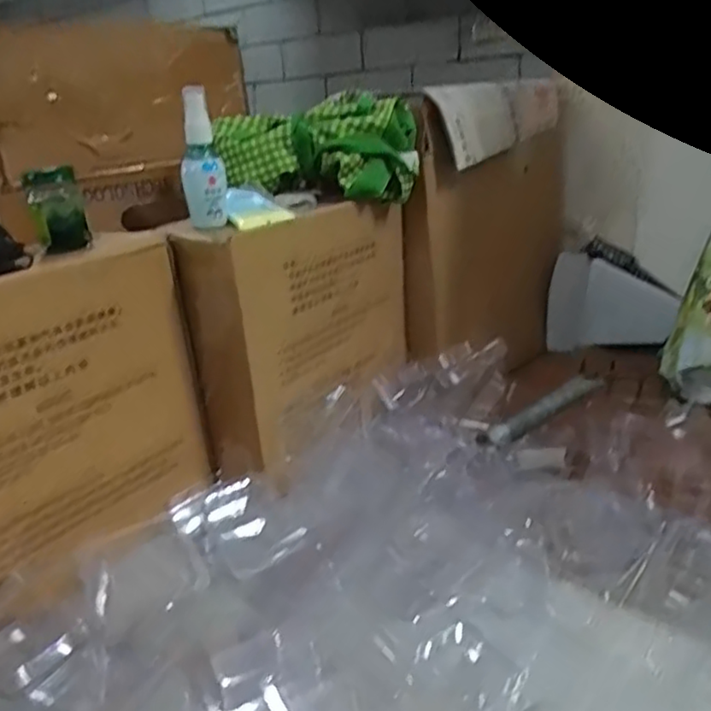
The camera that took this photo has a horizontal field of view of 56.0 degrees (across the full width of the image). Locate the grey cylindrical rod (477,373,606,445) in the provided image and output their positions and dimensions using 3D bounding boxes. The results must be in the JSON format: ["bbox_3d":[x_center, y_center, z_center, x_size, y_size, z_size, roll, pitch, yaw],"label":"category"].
[{"bbox_3d":[0.198,0.054,0.681,0.209,0.020,0.023,-21,27,-37],"label":"grey cylindrical rod"}]

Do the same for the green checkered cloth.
[{"bbox_3d":[-0.041,-0.216,0.708,0.206,0.092,0.095,-7,21,-6],"label":"green checkered cloth"}]

